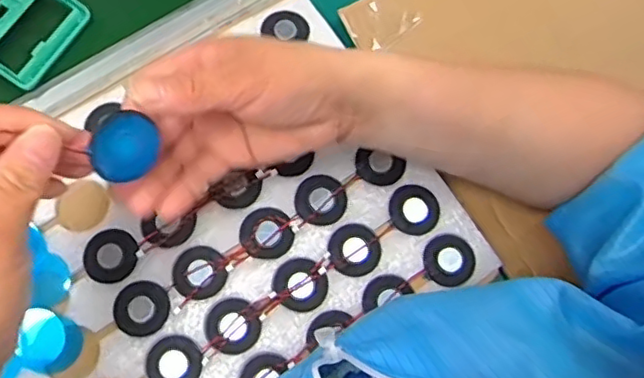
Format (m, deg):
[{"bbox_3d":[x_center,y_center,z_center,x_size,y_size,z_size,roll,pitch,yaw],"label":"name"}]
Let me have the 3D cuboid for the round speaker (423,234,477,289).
[{"bbox_3d":[0.082,0.046,0.395,0.033,0.004,0.033,1,74,-2],"label":"round speaker"}]

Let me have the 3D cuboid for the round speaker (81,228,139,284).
[{"bbox_3d":[-0.132,0.042,0.383,0.034,0.004,0.033,1,74,-2],"label":"round speaker"}]

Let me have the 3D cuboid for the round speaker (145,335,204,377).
[{"bbox_3d":[-0.090,0.107,0.374,0.033,0.006,0.032,1,74,-2],"label":"round speaker"}]

